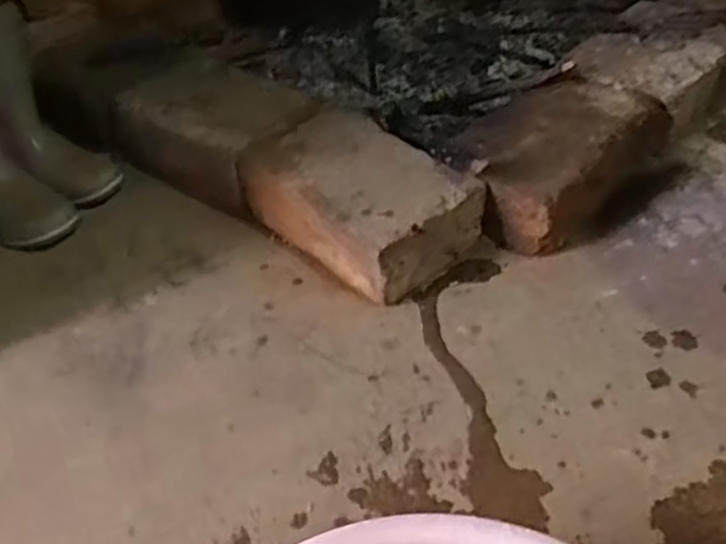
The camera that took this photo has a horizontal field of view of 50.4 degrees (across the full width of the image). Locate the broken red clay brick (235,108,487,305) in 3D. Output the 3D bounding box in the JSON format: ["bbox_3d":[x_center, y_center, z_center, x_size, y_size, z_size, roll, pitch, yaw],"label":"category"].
[{"bbox_3d":[-0.004,-0.091,0.957,0.174,0.100,0.259,-34,49,-30],"label":"broken red clay brick"}]

